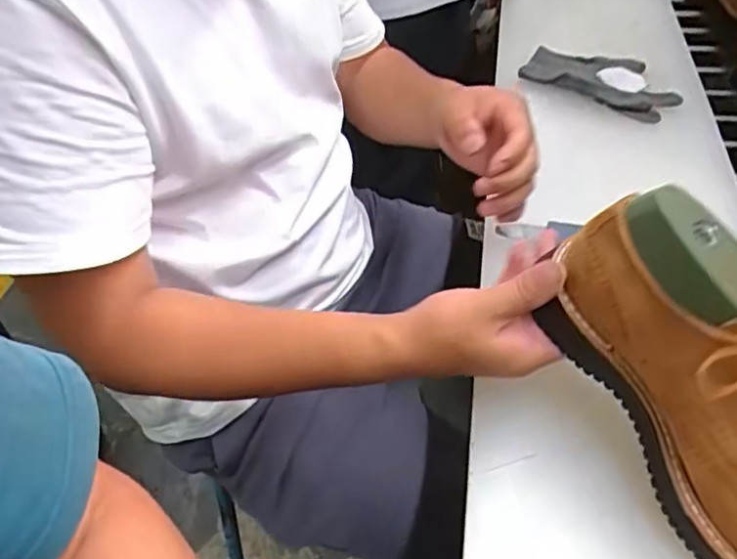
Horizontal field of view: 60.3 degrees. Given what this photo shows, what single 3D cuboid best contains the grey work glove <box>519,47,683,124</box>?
[{"bbox_3d":[0.292,-0.242,0.769,0.167,0.030,0.126,21,50,25],"label":"grey work glove"}]

